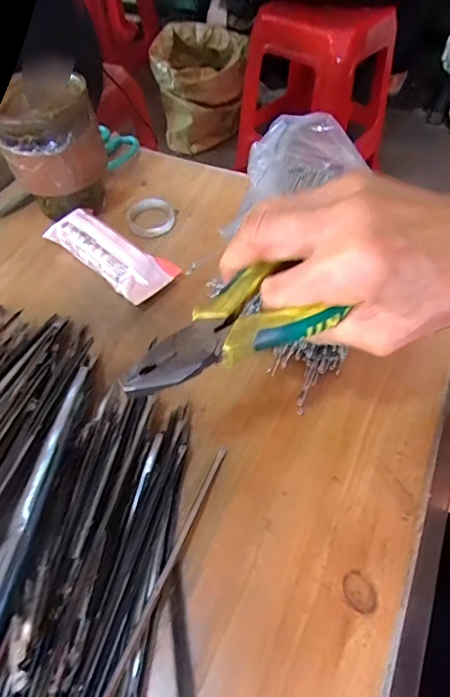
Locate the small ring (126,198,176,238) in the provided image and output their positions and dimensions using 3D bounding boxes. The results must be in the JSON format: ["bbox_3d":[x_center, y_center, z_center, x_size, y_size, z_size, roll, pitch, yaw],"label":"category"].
[{"bbox_3d":[-0.073,-0.129,0.426,0.046,0.010,0.049,0,54,1],"label":"small ring"}]

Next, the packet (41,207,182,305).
[{"bbox_3d":[-0.101,-0.087,0.383,0.122,0.029,0.050,36,62,24],"label":"packet"}]

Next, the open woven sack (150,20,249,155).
[{"bbox_3d":[-0.091,-0.973,1.622,0.327,0.315,0.326,2,54,2],"label":"open woven sack"}]

